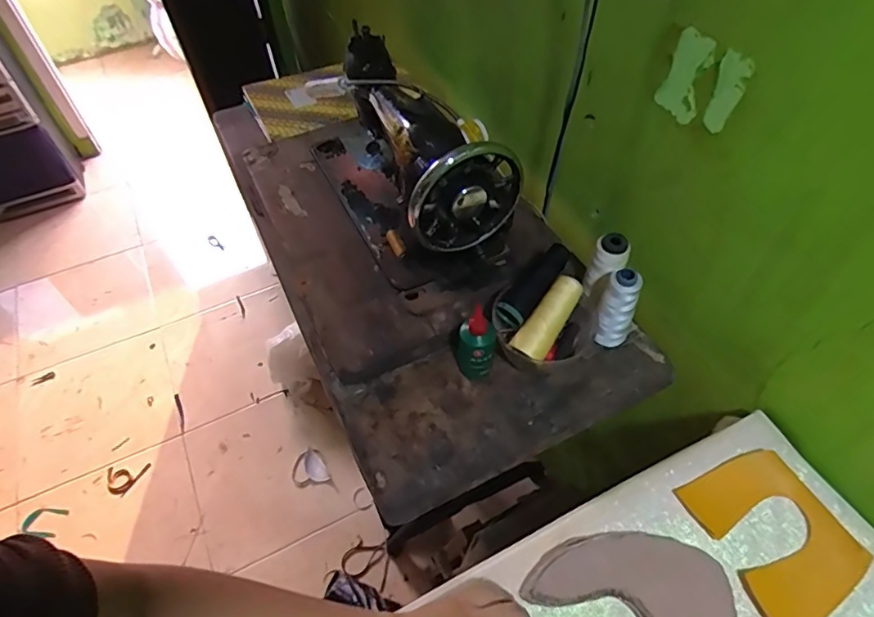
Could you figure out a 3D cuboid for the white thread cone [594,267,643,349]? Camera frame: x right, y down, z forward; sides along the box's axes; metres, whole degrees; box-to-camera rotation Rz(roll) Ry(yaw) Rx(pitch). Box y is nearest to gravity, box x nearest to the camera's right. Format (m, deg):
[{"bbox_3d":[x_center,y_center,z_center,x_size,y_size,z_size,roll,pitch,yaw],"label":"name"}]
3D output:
[{"bbox_3d":[0.213,0.004,0.643,0.038,0.117,0.032,20,57,17],"label":"white thread cone"}]

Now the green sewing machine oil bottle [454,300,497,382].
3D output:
[{"bbox_3d":[0.044,0.040,0.640,0.044,0.097,0.051,-11,53,-5],"label":"green sewing machine oil bottle"}]

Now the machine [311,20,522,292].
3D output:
[{"bbox_3d":[-0.052,-0.229,0.756,0.183,0.208,0.393,-21,55,-12],"label":"machine"}]

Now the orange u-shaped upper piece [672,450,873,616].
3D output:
[{"bbox_3d":[0.325,0.215,0.522,0.118,0.014,0.147,-26,56,-16],"label":"orange u-shaped upper piece"}]

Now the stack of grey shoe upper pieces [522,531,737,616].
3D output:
[{"bbox_3d":[0.188,0.277,0.482,0.168,0.019,0.166,-23,55,-14],"label":"stack of grey shoe upper pieces"}]

